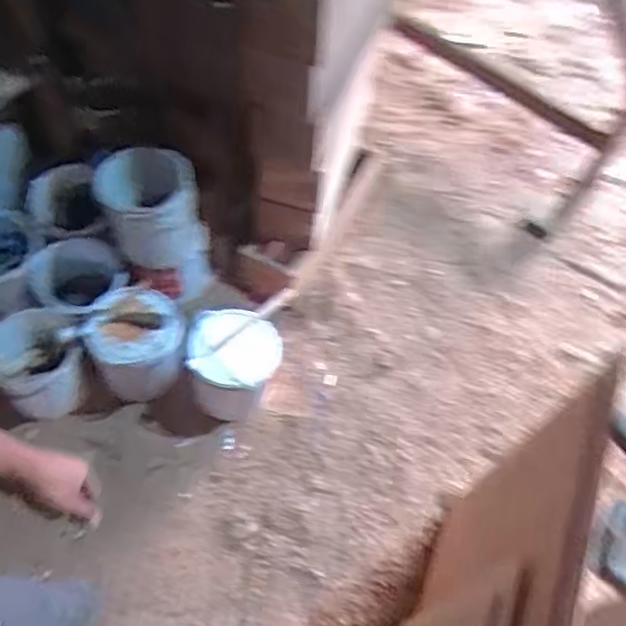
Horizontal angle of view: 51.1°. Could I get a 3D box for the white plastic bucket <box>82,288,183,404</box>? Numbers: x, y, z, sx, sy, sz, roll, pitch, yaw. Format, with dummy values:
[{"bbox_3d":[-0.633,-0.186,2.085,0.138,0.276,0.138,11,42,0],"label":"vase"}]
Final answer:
[{"bbox_3d":[-0.357,0.078,1.386,0.188,0.225,0.177,0,57,-2],"label":"white plastic bucket"}]

